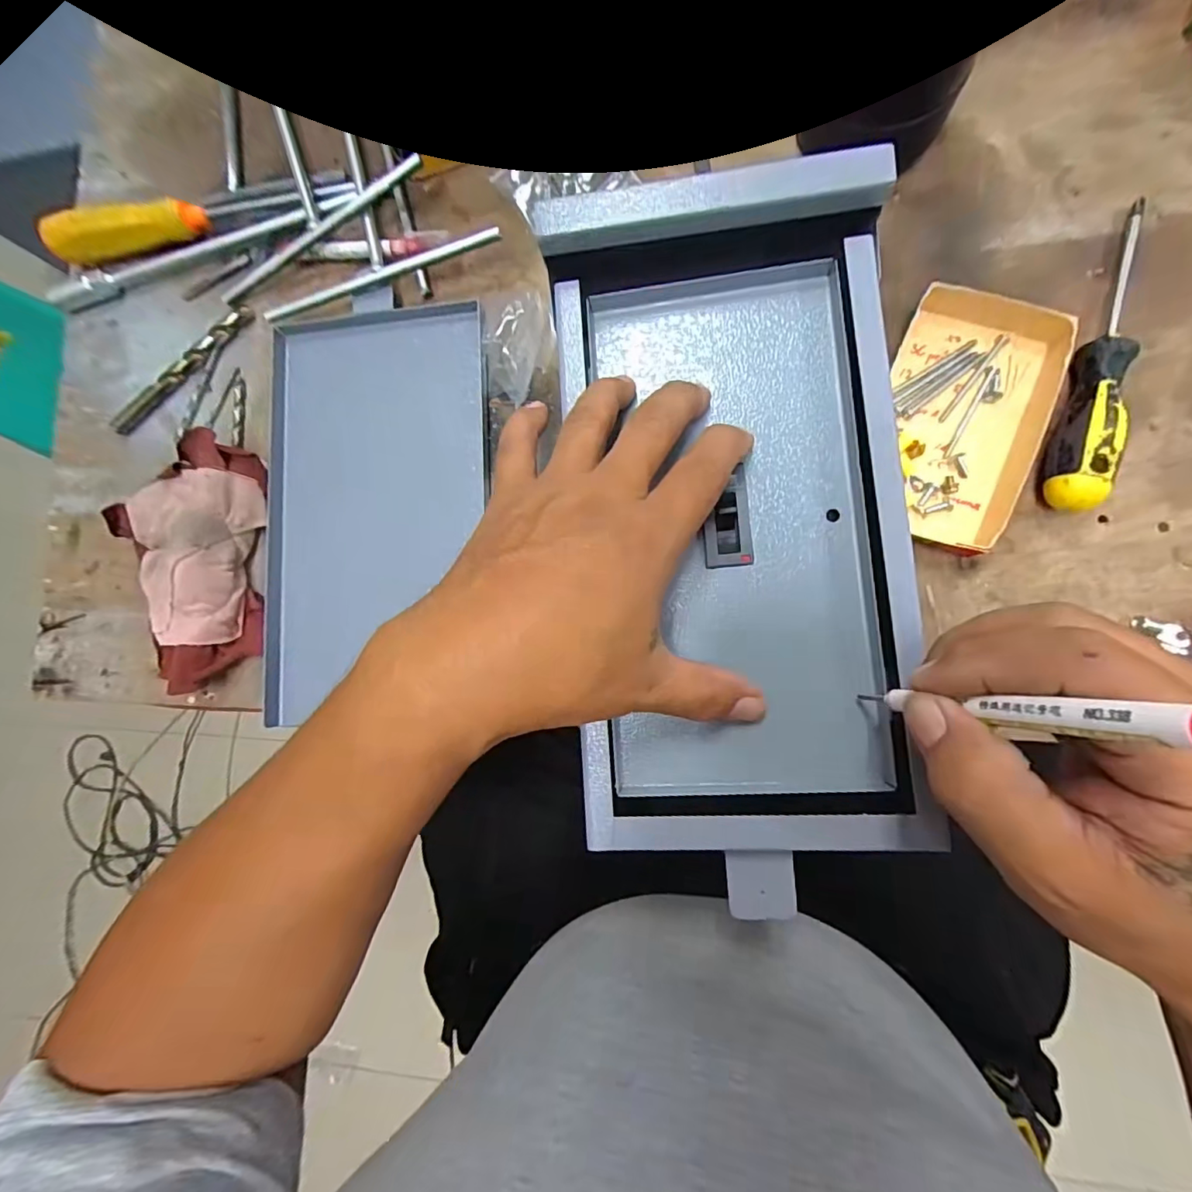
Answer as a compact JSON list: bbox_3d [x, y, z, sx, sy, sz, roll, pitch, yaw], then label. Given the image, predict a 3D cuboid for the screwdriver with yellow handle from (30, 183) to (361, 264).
[{"bbox_3d":[-0.294,-0.286,0.396,0.213,0.027,0.028,-17,82,-9],"label":"screwdriver with yellow handle"}]

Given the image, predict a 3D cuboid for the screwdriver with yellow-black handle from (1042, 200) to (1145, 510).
[{"bbox_3d":[0.297,-0.142,0.304,0.026,0.032,0.197,19,87,9],"label":"screwdriver with yellow-black handle"}]

